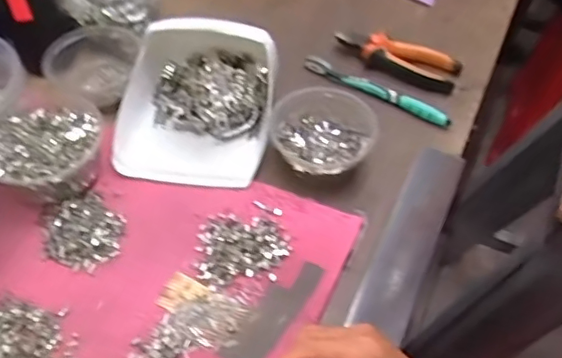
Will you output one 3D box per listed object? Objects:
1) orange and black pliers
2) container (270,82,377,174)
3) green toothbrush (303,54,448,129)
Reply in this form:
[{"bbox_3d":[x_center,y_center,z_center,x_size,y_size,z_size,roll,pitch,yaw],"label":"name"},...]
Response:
[{"bbox_3d":[0.141,-0.151,0.698,0.148,0.023,0.060,24,55,14],"label":"orange and black pliers"},{"bbox_3d":[0.042,-0.044,0.592,0.100,0.049,0.098,2,53,-3],"label":"container"},{"bbox_3d":[0.111,-0.105,0.672,0.182,0.018,0.020,27,56,16],"label":"green toothbrush"}]

